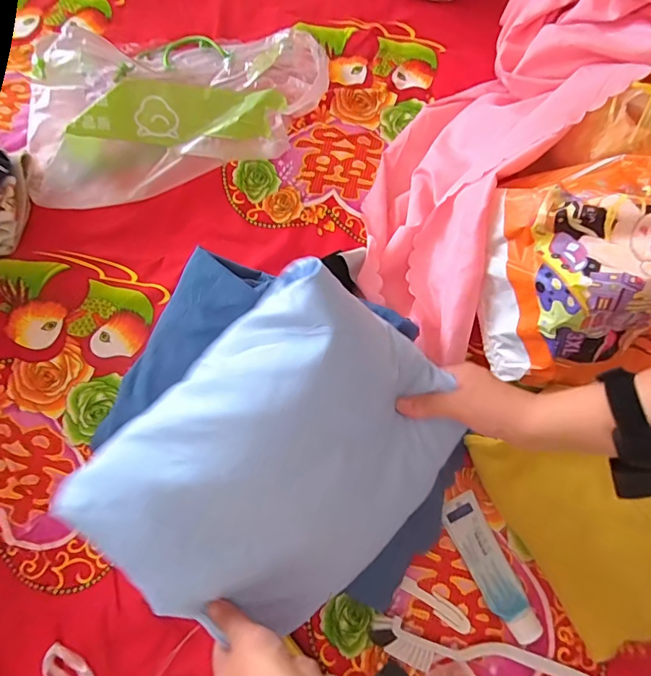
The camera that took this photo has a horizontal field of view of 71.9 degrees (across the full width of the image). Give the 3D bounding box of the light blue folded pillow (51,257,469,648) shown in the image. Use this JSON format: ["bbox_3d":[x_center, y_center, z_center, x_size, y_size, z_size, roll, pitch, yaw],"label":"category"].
[{"bbox_3d":[-0.037,0.116,0.402,0.318,0.064,0.247,-45,108,0],"label":"light blue folded pillow"}]

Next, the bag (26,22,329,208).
[{"bbox_3d":[-0.221,-0.362,0.679,0.459,0.115,0.261,-12,72,-5],"label":"bag"}]

